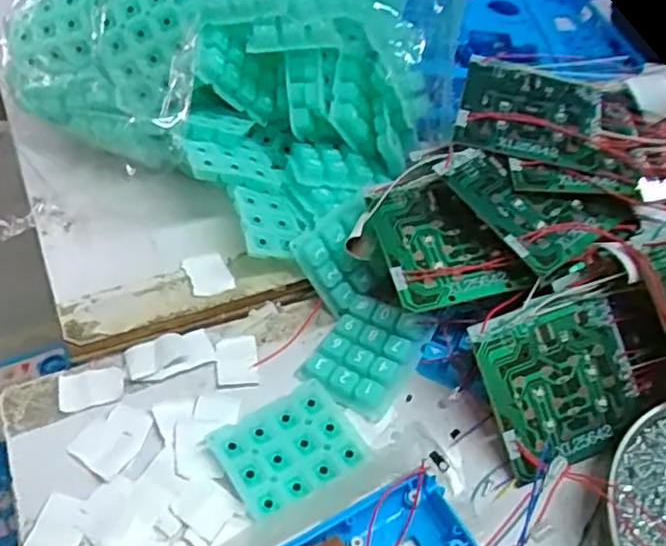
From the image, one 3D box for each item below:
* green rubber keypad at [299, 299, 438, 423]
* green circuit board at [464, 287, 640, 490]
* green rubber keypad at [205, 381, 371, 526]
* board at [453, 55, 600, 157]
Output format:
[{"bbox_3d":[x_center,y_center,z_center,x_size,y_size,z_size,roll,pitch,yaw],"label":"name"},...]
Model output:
[{"bbox_3d":[0.016,0.037,0.333,0.046,0.012,0.056,27,53,18],"label":"green rubber keypad"},{"bbox_3d":[0.105,0.050,0.317,0.073,0.005,0.073,-17,87,-15],"label":"green circuit board"},{"bbox_3d":[-0.020,0.077,0.303,0.057,0.006,0.047,-26,56,-24],"label":"green rubber keypad"},{"bbox_3d":[0.104,-0.086,0.365,0.069,0.010,0.066,14,50,7],"label":"board"}]

